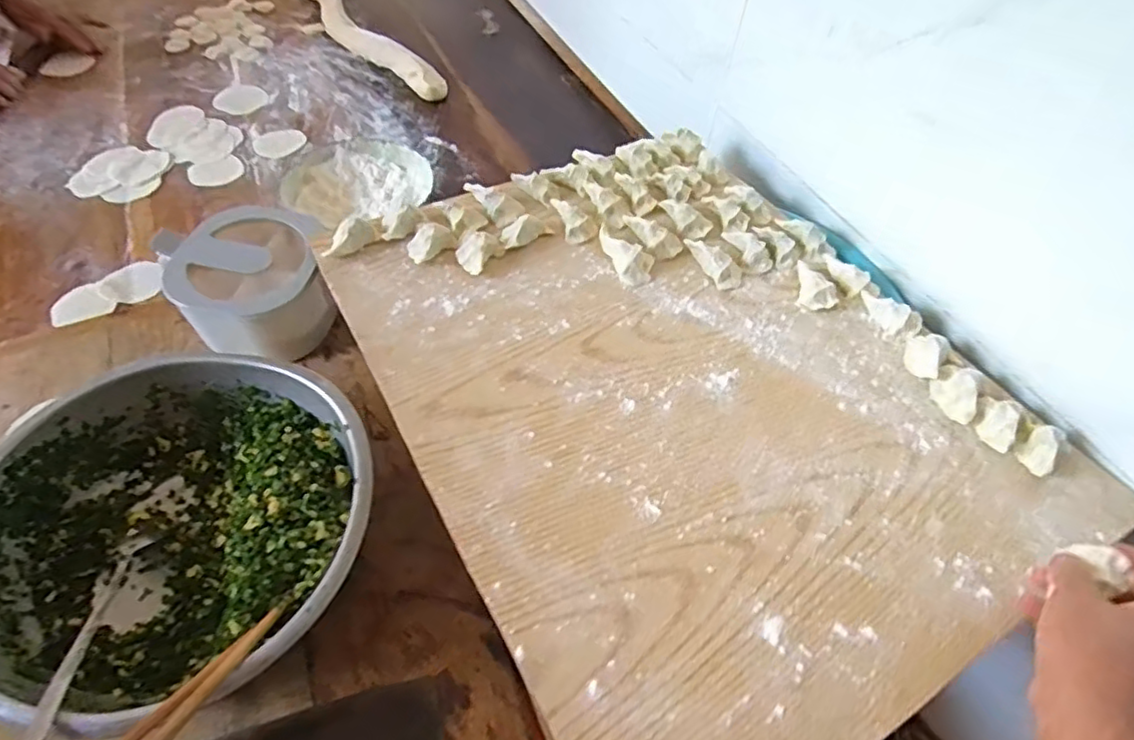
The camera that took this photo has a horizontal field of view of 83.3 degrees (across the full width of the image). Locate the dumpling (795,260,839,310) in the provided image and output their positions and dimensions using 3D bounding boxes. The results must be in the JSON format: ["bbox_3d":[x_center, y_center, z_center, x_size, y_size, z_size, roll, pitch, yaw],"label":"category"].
[{"bbox_3d":[0.237,-0.082,0.602,0.034,0.020,0.058,14,49,5],"label":"dumpling"}]

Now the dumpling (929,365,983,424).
[{"bbox_3d":[0.319,0.018,0.525,0.032,0.022,0.052,20,50,11],"label":"dumpling"}]

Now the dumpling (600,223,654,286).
[{"bbox_3d":[0.058,-0.113,0.610,0.034,0.024,0.071,-13,52,-17],"label":"dumpling"}]

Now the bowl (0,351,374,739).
[{"bbox_3d":[-0.282,0.113,0.468,0.260,0.089,0.258,3,49,-4],"label":"bowl"}]

